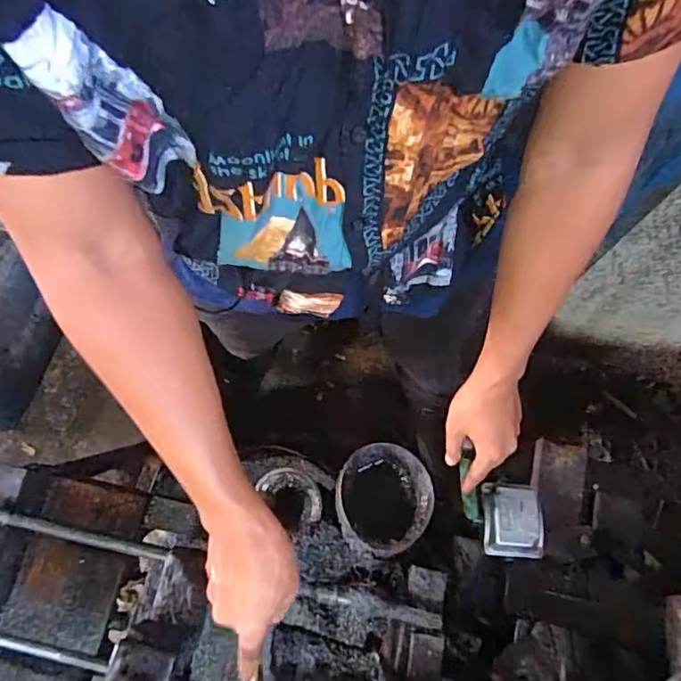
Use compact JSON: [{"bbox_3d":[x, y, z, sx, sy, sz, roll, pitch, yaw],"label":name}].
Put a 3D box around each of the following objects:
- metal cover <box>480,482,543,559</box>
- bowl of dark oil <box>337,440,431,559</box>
[{"bbox_3d":[0.215,0.225,0.688,0.073,0.033,0.087,4,72,-3],"label":"metal cover"},{"bbox_3d":[0.050,0.199,0.673,0.116,0.060,0.130,10,55,-3],"label":"bowl of dark oil"}]

